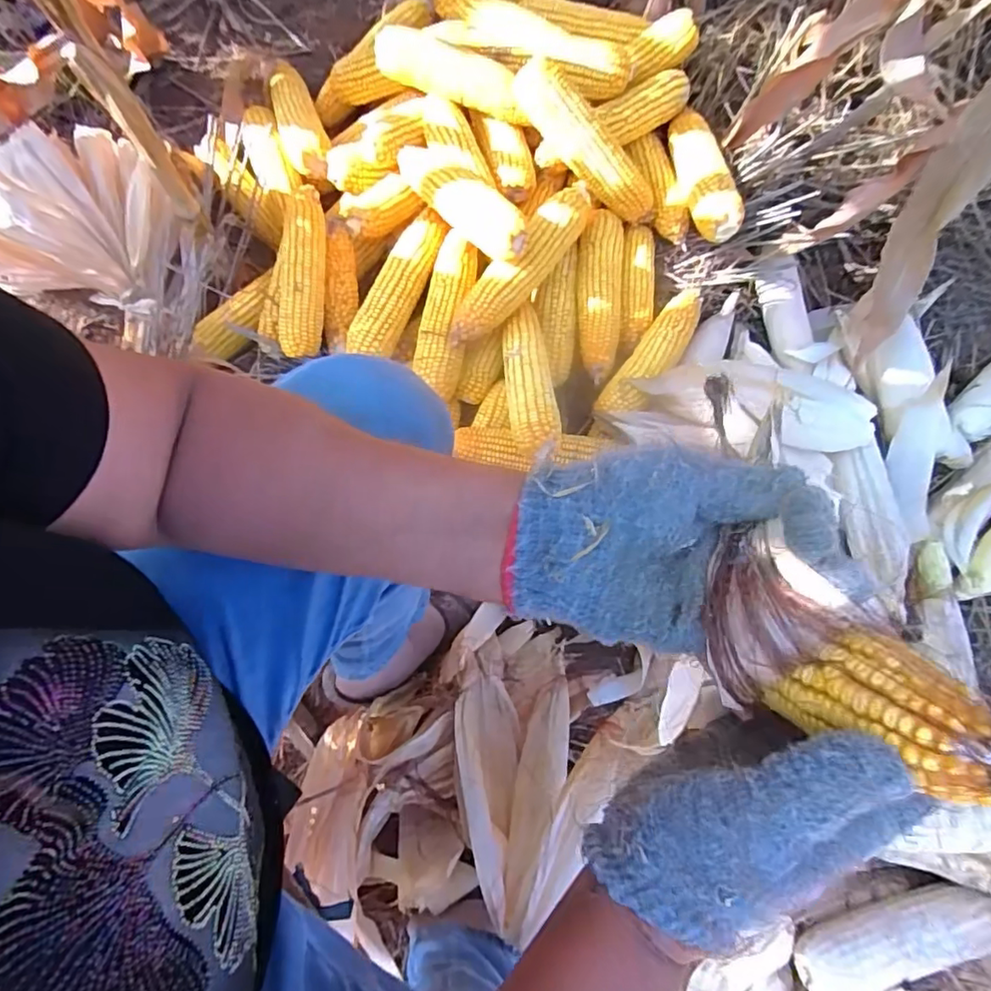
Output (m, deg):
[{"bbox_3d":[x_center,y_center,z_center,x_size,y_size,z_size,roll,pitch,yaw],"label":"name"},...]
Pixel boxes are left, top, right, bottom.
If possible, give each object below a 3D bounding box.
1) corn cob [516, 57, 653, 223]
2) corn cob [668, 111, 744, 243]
[{"bbox_3d":[0.111,-0.428,0.709,0.226,0.068,0.052,36,73,-24],"label":"corn cob"},{"bbox_3d":[0.266,-0.411,0.732,0.057,0.050,0.195,-7,71,0],"label":"corn cob"}]

